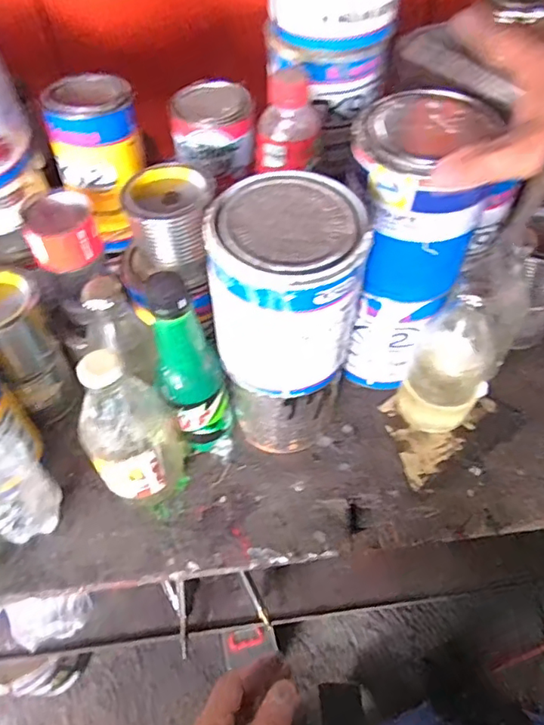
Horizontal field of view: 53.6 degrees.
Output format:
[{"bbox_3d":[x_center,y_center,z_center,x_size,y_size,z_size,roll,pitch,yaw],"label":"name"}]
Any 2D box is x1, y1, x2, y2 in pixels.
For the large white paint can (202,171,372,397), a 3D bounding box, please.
[{"bbox_3d":[0.008,-0.048,0.383,0.099,0.124,0.105,0,57,0],"label":"large white paint can"}]

